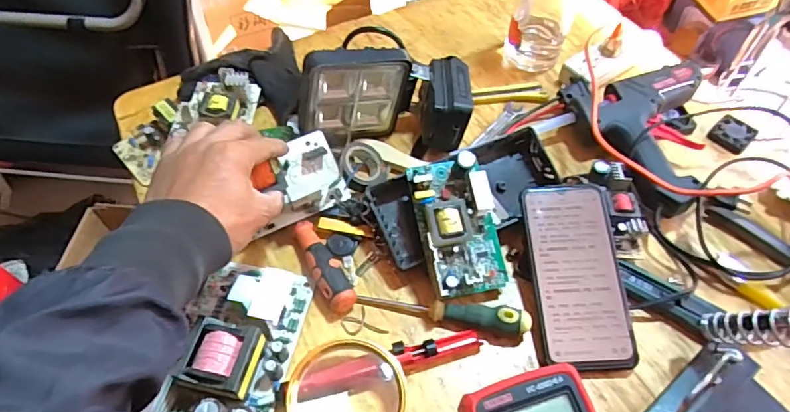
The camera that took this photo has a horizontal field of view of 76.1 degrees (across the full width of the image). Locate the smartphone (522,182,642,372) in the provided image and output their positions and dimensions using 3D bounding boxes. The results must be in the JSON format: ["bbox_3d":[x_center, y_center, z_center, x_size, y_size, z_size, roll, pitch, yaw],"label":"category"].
[{"bbox_3d":[0.161,0.058,0.447,0.076,0.009,0.165,-2,68,-2],"label":"smartphone"}]

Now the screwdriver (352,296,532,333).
[{"bbox_3d":[0.041,0.092,0.437,0.147,0.021,0.020,7,55,4],"label":"screwdriver"}]

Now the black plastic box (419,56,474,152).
[{"bbox_3d":[0.053,-0.110,0.540,0.050,0.051,0.092,3,55,2],"label":"black plastic box"}]

